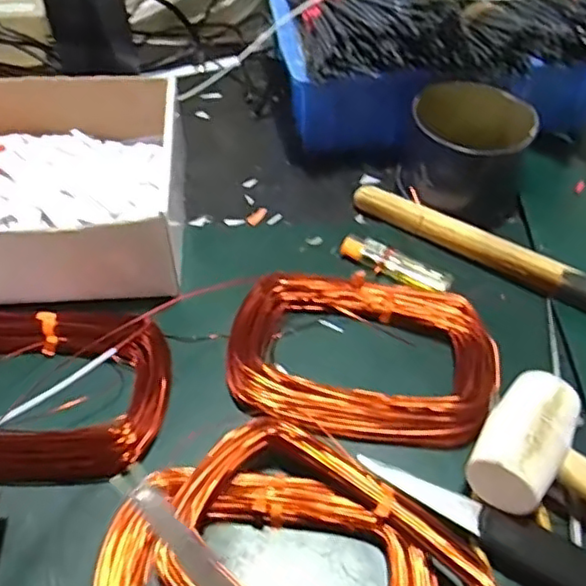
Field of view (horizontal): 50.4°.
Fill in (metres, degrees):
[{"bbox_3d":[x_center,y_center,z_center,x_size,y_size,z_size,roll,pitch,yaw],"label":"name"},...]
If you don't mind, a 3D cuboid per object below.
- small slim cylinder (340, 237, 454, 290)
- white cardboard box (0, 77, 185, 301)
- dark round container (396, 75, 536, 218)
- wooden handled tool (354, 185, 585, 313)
[{"bbox_3d":[0.078,-0.022,0.476,0.085,0.010,0.022,22,53,14],"label":"small slim cylinder"},{"bbox_3d":[-0.210,-0.082,0.473,0.243,0.070,0.183,-3,53,-5],"label":"white cardboard box"},{"bbox_3d":[0.138,-0.117,0.509,0.091,0.069,0.088,1,53,-1],"label":"dark round container"},{"bbox_3d":[0.162,-0.028,0.470,0.254,0.022,0.027,29,57,18],"label":"wooden handled tool"}]

